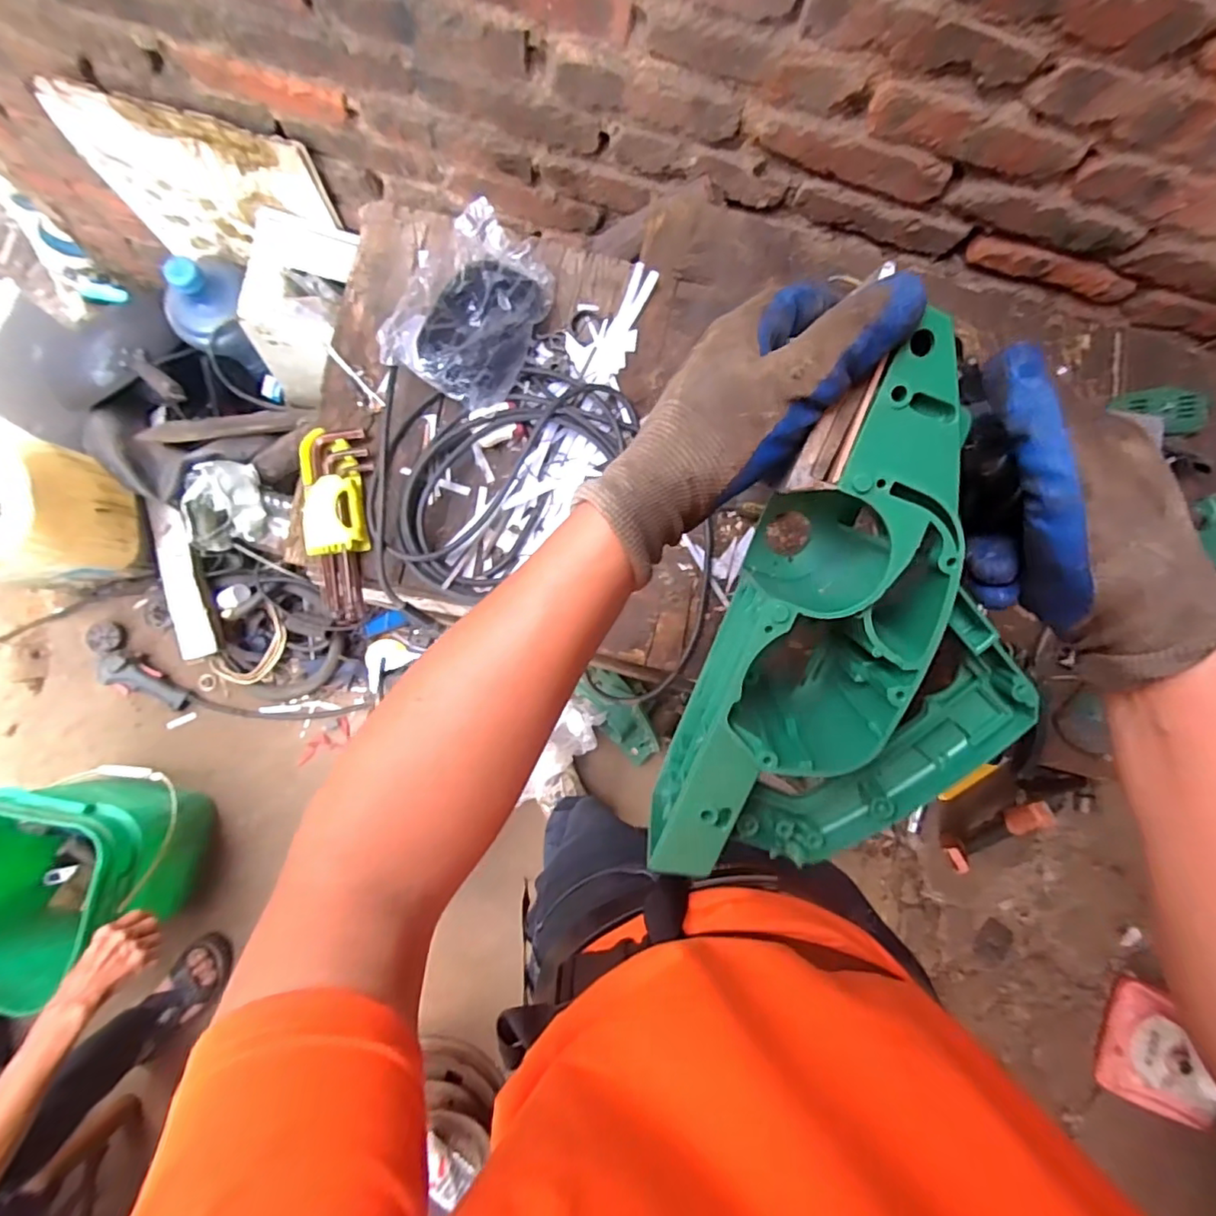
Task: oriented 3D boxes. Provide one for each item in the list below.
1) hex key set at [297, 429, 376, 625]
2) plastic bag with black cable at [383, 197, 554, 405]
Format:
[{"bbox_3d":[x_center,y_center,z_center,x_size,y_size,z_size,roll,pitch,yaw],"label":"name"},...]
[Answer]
[{"bbox_3d":[-0.249,-0.075,0.531,0.055,0.023,0.174,-2,84,-6],"label":"hex key set"},{"bbox_3d":[-0.132,-0.286,0.542,0.133,0.046,0.185,21,82,-3],"label":"plastic bag with black cable"}]

